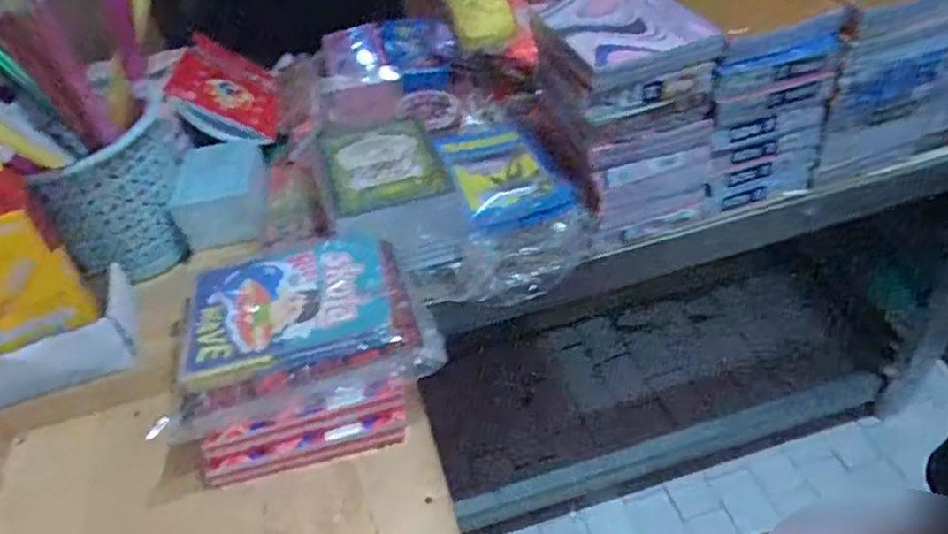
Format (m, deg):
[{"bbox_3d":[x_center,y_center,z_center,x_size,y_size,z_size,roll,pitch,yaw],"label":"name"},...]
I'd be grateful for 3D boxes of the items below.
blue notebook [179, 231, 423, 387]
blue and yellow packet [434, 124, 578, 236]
[{"bbox_3d":[-0.195,0.040,0.736,0.244,0.028,0.182,-11,45,-3],"label":"blue notebook"},{"bbox_3d":[0.033,-0.136,0.927,0.139,0.038,0.230,-12,41,-10],"label":"blue and yellow packet"}]

